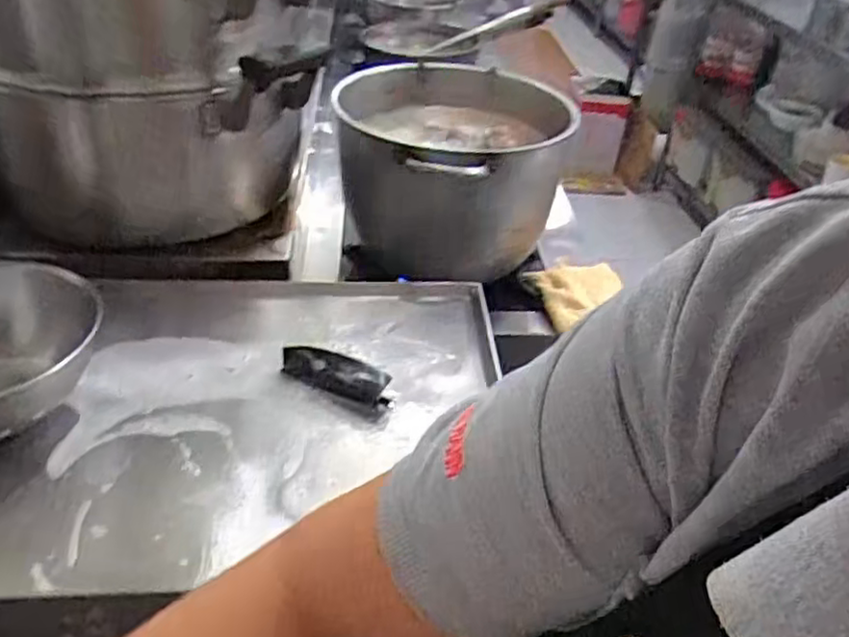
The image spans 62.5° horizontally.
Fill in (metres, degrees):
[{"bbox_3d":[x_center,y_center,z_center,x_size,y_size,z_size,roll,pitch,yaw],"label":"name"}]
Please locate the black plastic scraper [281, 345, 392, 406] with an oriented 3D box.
[{"bbox_3d":[-0.086,0.054,0.682,0.113,0.036,0.012,19,1,20],"label":"black plastic scraper"}]

